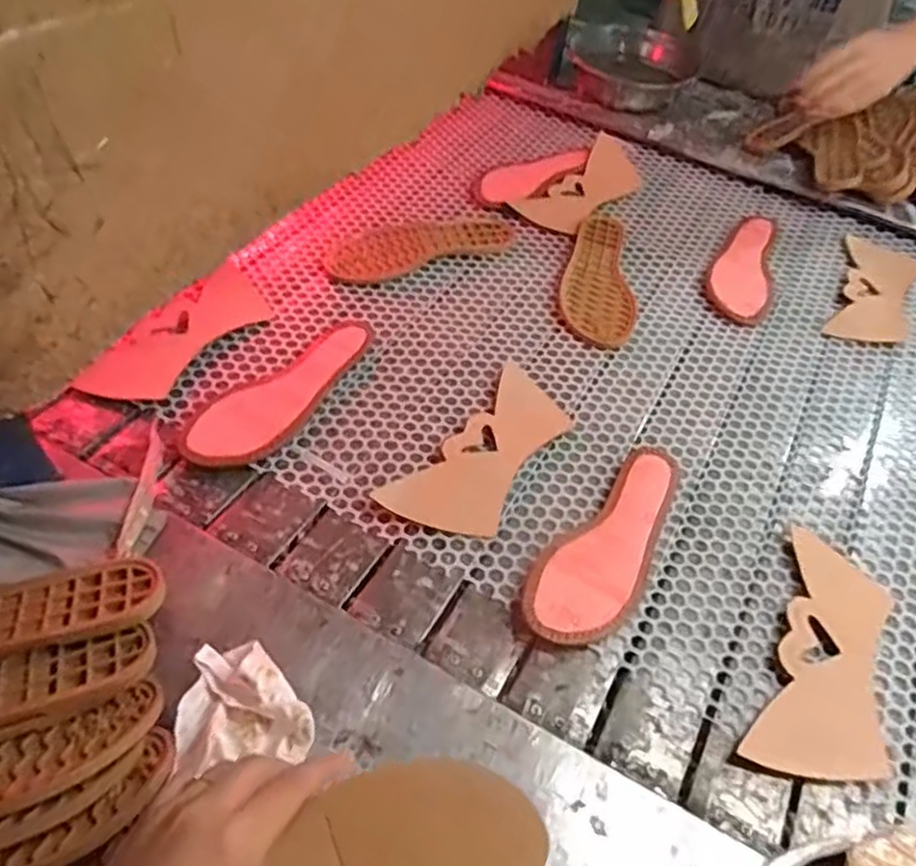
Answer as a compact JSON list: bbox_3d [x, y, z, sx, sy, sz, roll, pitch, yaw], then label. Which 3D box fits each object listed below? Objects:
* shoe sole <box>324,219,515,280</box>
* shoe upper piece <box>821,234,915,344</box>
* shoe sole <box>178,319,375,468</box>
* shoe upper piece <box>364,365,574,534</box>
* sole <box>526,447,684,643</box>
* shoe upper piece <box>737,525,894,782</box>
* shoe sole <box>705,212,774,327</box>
[{"bbox_3d":[-0.046,-0.221,0.842,0.226,0.014,0.084,-21,54,-25],"label":"shoe sole"},{"bbox_3d":[0.501,-0.169,0.860,0.089,0.009,0.213,25,49,13],"label":"shoe upper piece"},{"bbox_3d":[-0.156,-0.042,0.671,0.083,0.014,0.225,31,51,18],"label":"shoe sole"},{"bbox_3d":[0.029,0.016,0.645,0.091,0.006,0.204,32,53,18],"label":"shoe upper piece"},{"bbox_3d":[0.125,0.085,0.593,0.075,0.021,0.217,26,49,15],"label":"sole"},{"bbox_3d":[0.279,0.165,0.547,0.094,0.012,0.204,20,48,10],"label":"shoe upper piece"},{"bbox_3d":[0.351,-0.204,0.869,0.075,0.015,0.211,24,49,13],"label":"shoe sole"}]

